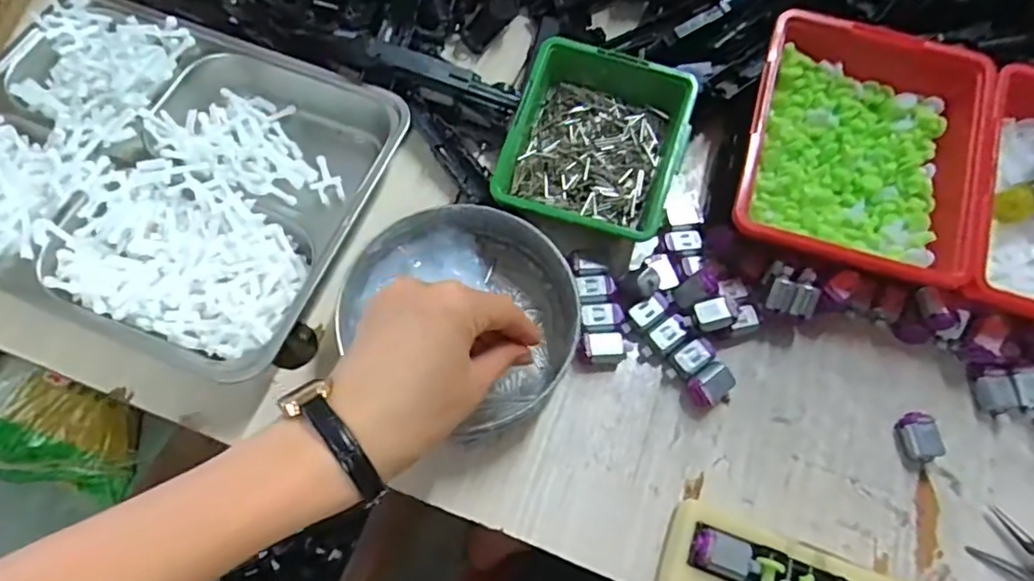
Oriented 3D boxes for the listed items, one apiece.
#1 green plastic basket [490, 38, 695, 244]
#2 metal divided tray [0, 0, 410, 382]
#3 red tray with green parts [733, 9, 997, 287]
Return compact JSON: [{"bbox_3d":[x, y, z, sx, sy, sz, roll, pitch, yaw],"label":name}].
[{"bbox_3d":[0.053,-0.099,0.417,0.114,0.046,0.127,16,67,5],"label":"green plastic basket"},{"bbox_3d":[-0.235,-0.078,0.412,0.274,0.047,0.225,19,67,6],"label":"metal divided tray"},{"bbox_3d":[0.224,-0.094,0.401,0.146,0.047,0.170,16,67,4],"label":"red tray with green parts"}]

